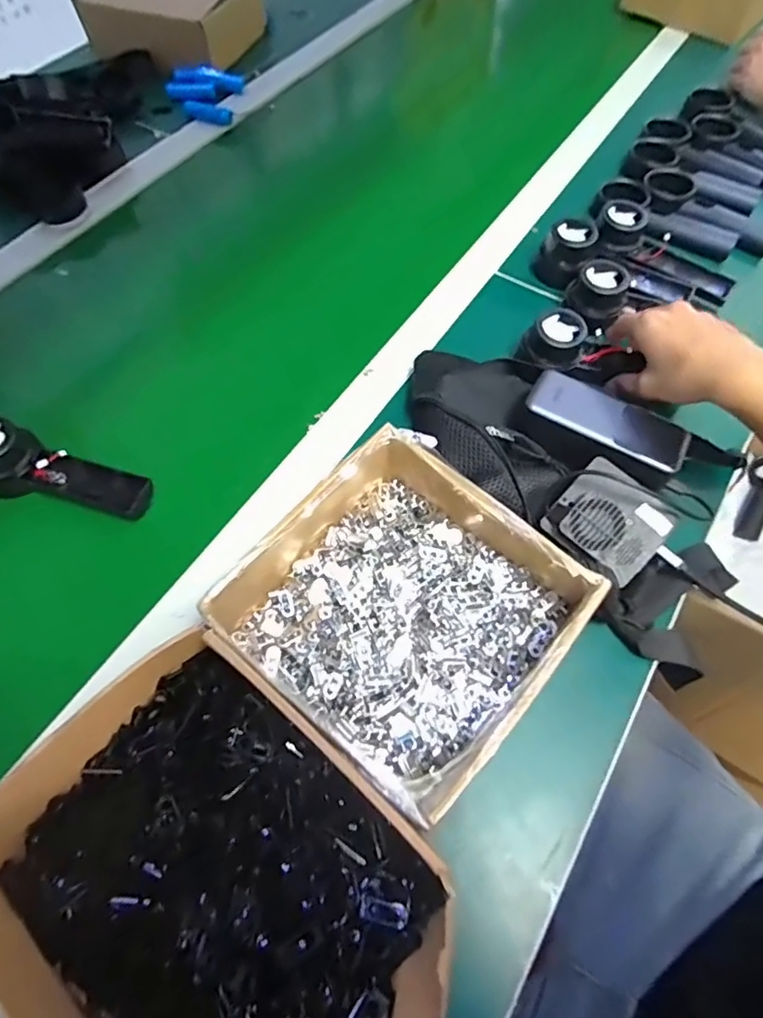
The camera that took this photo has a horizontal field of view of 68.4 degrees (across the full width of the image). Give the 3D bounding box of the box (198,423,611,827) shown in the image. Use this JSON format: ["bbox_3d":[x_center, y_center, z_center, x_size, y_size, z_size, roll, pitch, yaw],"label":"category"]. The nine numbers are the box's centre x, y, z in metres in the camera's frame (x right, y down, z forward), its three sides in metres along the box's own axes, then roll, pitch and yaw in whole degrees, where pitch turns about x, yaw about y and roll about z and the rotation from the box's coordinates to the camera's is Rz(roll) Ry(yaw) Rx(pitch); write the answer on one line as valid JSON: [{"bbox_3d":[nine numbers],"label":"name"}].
[{"bbox_3d":[0.015,0.068,0.392,0.193,0.067,0.193,38,68,19],"label":"box"}]

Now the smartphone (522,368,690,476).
[{"bbox_3d":[0.184,-0.072,0.457,0.127,0.014,0.054,27,64,14],"label":"smartphone"}]

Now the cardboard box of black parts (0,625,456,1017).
[{"bbox_3d":[-0.097,0.219,0.310,0.265,0.065,0.209,37,67,16],"label":"cardboard box of black parts"}]

